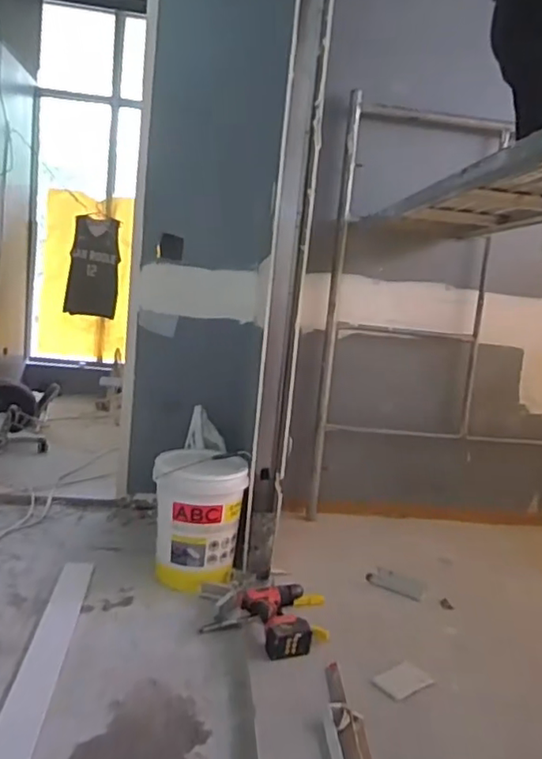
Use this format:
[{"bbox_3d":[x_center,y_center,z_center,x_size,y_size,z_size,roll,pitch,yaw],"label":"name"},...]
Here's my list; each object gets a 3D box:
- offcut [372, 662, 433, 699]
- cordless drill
[{"bbox_3d":[0.314,0.719,1.388,0.115,0.009,0.095,-11,13,-27],"label":"offcut"},{"bbox_3d":[0.031,0.639,1.562,0.181,0.072,0.240,3,10,-19],"label":"cordless drill"}]

